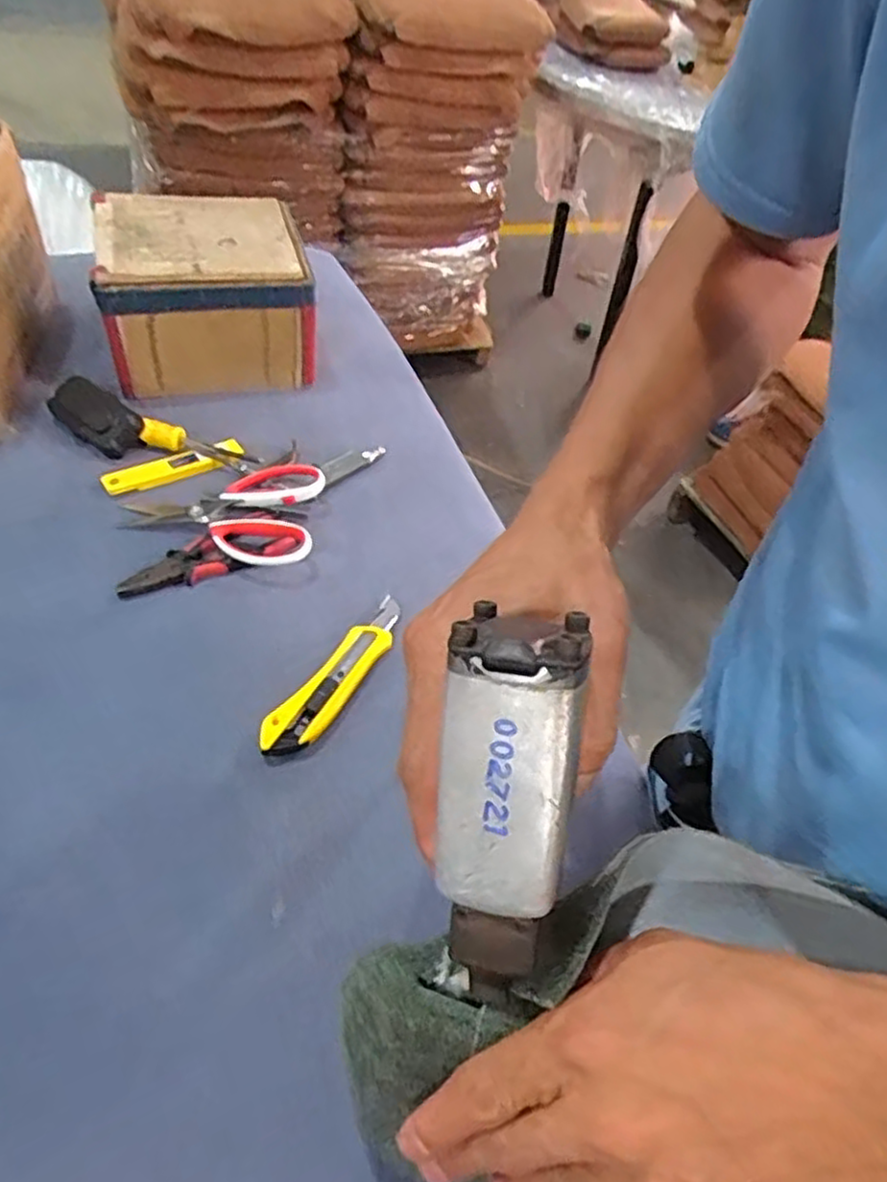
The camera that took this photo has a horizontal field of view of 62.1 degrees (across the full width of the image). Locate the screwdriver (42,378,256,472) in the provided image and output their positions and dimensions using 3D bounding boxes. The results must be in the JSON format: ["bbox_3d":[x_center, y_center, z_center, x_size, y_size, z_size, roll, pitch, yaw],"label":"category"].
[{"bbox_3d":[-0.295,-0.153,0.728,0.220,0.037,0.070,23,50,14],"label":"screwdriver"}]

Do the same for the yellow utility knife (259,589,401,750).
[{"bbox_3d":[-0.078,0.066,0.569,0.037,0.020,0.164,27,51,17],"label":"yellow utility knife"}]

